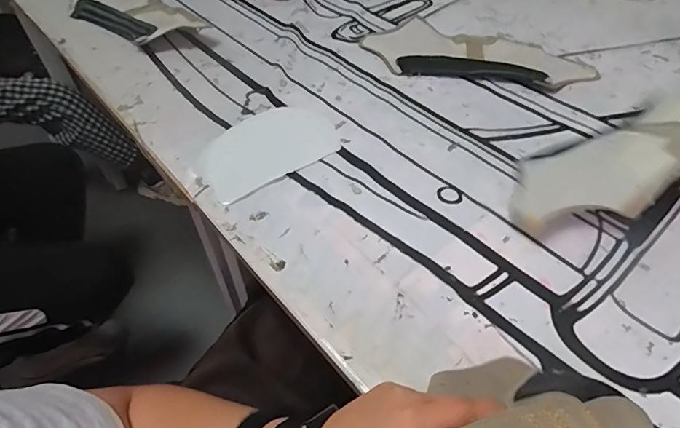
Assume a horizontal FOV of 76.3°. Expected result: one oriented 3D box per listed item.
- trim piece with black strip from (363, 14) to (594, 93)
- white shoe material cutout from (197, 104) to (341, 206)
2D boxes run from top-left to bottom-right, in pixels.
[{"bbox_3d":[0.222,-0.263,0.706,0.361,0.026,0.142,12,51,12],"label":"trim piece with black strip"},{"bbox_3d":[-0.095,-0.090,0.564,0.181,0.010,0.119,-30,61,-22],"label":"white shoe material cutout"}]

